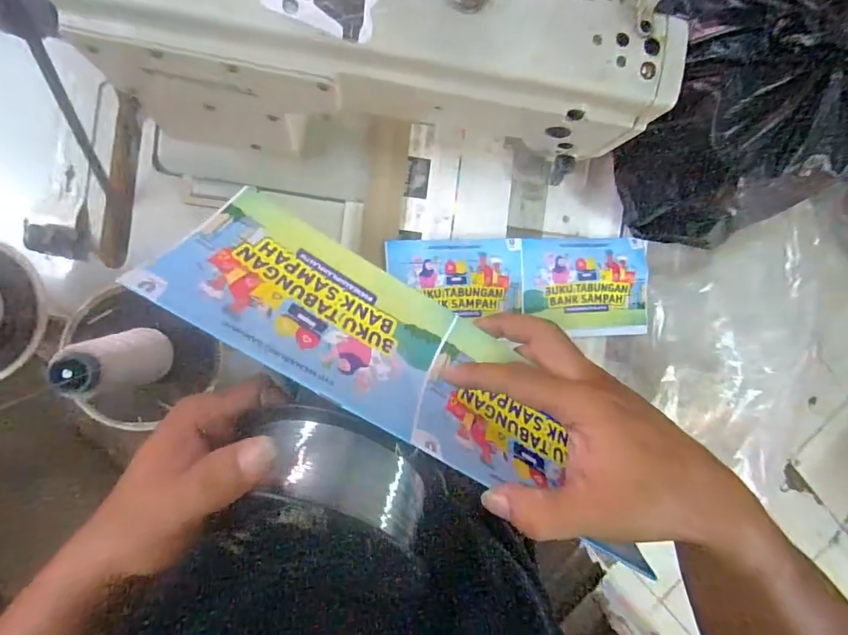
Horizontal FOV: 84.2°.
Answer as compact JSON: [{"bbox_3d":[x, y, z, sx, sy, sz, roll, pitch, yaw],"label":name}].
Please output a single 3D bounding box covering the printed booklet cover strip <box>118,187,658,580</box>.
[{"bbox_3d":[-0.001,0.028,0.276,0.290,0.113,0.011,31,129,-11],"label":"printed booklet cover strip"}]

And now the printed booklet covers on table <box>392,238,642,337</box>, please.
[{"bbox_3d":[0.114,-0.034,0.532,0.298,0.010,0.110,-2,92,-9],"label":"printed booklet covers on table"}]

